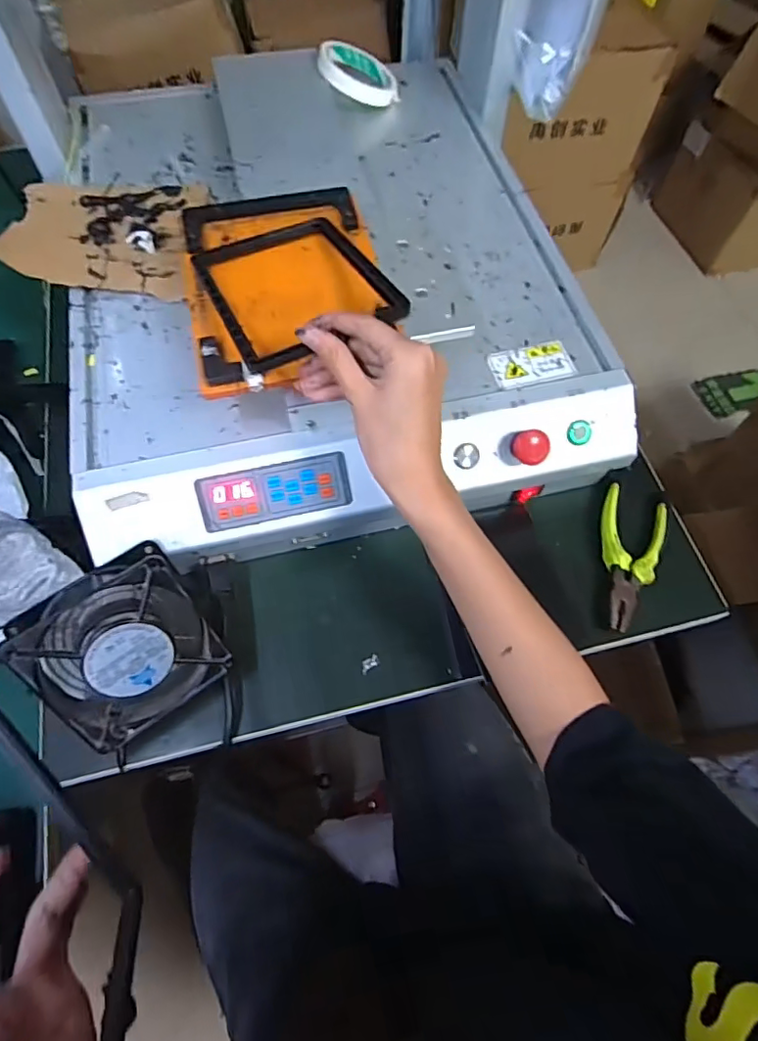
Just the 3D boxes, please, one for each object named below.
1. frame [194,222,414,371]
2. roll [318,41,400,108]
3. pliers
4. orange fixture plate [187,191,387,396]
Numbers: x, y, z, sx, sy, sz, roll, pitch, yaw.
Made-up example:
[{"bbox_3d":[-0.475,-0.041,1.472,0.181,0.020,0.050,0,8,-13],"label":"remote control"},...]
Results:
[{"bbox_3d":[-0.065,-0.177,0.407,0.118,0.012,0.170,-23,55,-12],"label":"frame"},{"bbox_3d":[-0.025,-0.511,0.630,0.090,0.015,0.090,-10,76,-25],"label":"roll"},{"bbox_3d":[0.227,0.037,0.500,0.056,0.012,0.135,19,65,7],"label":"pliers"},{"bbox_3d":[-0.076,-0.195,0.439,0.148,0.013,0.207,-10,65,-6],"label":"orange fixture plate"}]

